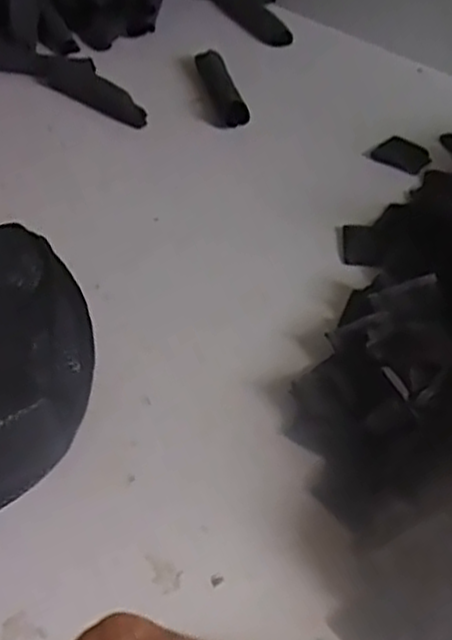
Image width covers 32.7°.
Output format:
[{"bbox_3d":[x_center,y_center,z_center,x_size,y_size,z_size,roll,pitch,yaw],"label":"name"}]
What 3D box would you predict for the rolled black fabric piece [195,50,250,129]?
[{"bbox_3d":[-0.005,-0.262,0.860,0.030,0.028,0.132,-10,44,-12],"label":"rolled black fabric piece"}]

